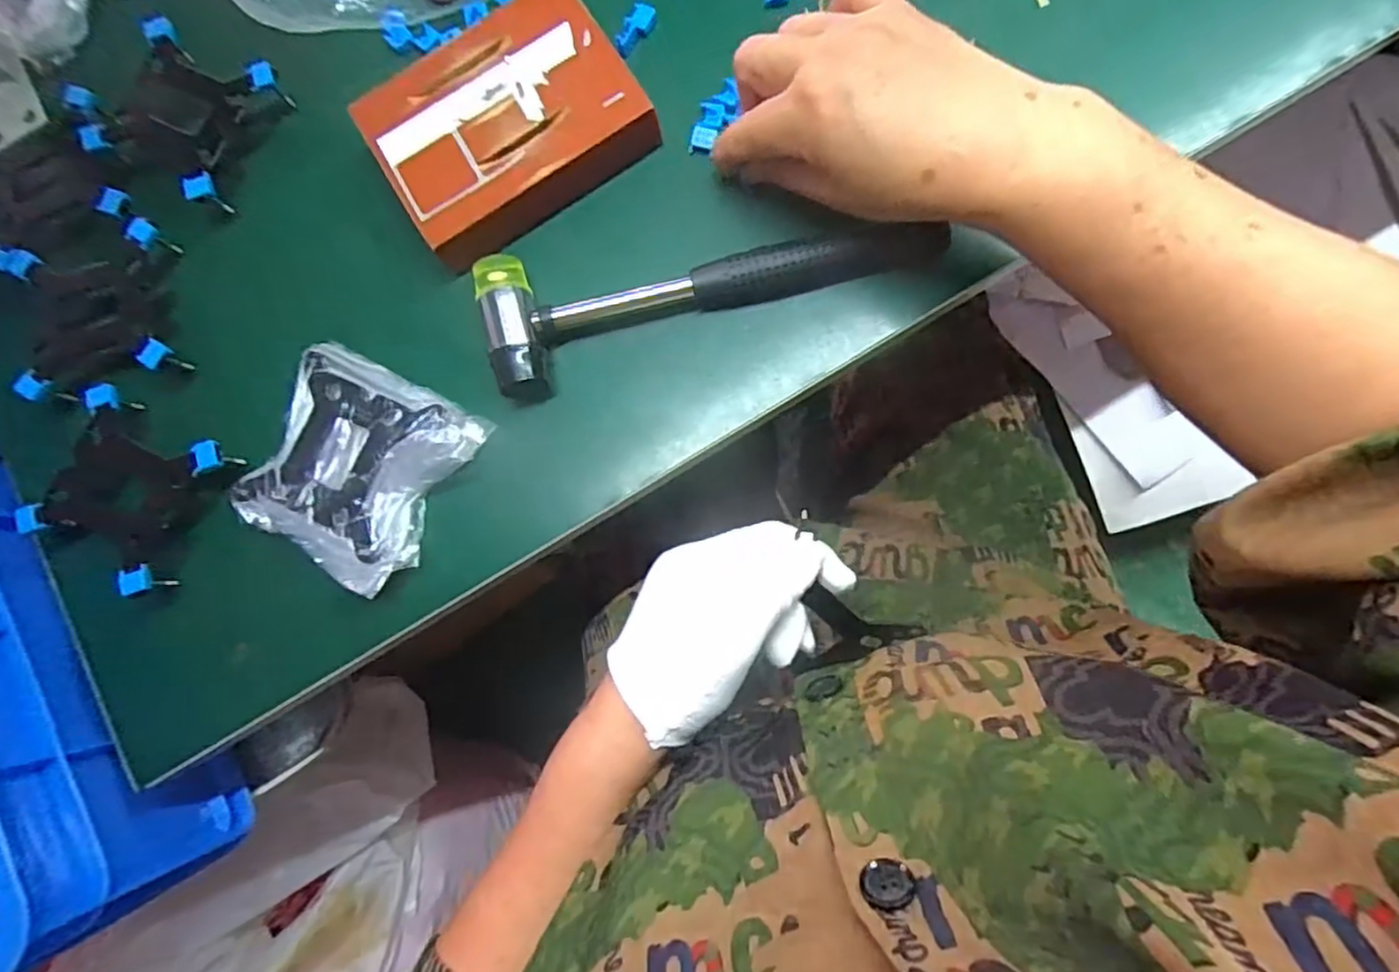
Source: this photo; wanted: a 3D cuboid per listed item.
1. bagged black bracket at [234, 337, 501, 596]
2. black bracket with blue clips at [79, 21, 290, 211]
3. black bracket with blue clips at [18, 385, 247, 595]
[{"bbox_3d":[-0.179,-0.009,0.355,0.103,0.019,0.103,26,85,4],"label":"bagged black bracket"},{"bbox_3d":[-0.300,-0.217,0.395,0.086,0.023,0.085,26,85,4],"label":"black bracket with blue clips"},{"bbox_3d":[-0.313,-0.001,0.367,0.098,0.028,0.087,26,85,4],"label":"black bracket with blue clips"}]

